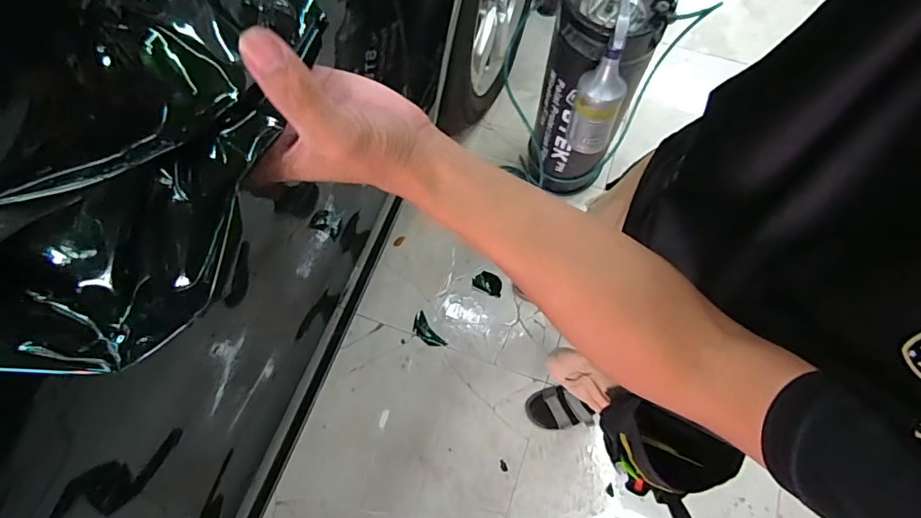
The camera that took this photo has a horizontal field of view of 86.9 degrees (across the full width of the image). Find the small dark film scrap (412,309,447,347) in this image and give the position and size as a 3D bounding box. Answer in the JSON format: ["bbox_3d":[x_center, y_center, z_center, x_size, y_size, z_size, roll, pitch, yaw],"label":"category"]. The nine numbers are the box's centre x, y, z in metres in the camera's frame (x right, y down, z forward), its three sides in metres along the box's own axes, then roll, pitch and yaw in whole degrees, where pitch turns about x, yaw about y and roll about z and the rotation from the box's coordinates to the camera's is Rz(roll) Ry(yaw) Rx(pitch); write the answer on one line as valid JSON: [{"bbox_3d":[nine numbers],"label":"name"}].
[{"bbox_3d":[-0.096,0.202,1.349,0.055,0.005,0.120,-33,71,-10],"label":"small dark film scrap"}]

